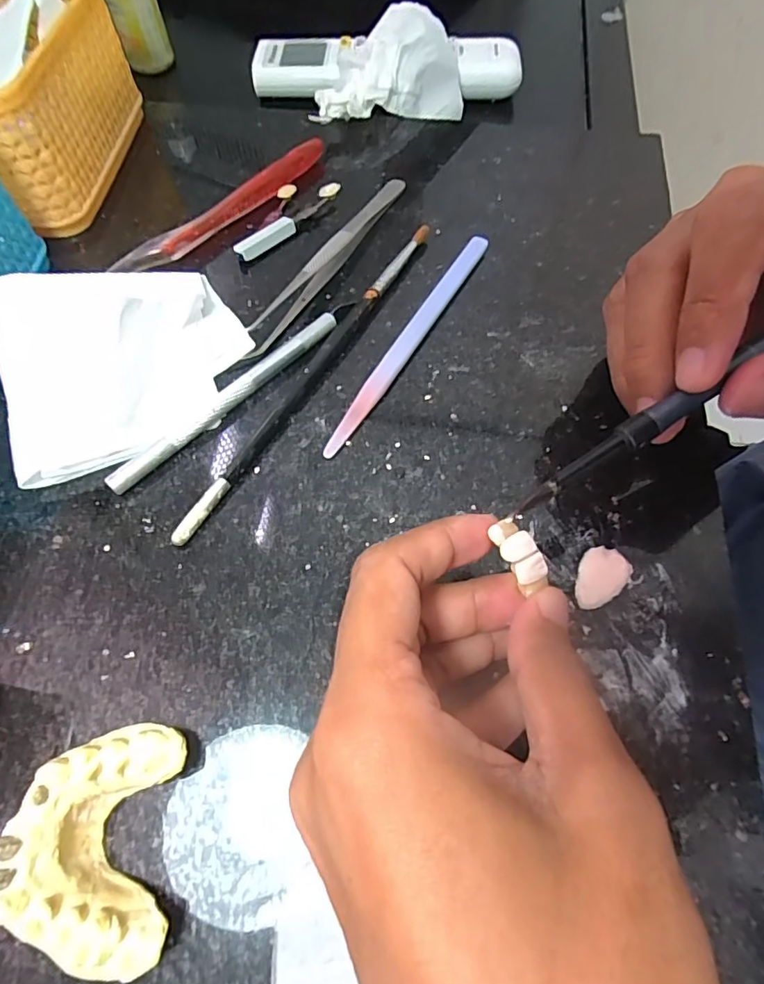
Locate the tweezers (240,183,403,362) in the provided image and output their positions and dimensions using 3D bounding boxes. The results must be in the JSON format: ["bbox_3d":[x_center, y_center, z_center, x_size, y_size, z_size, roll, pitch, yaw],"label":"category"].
[{"bbox_3d":[-0.024,-0.114,0.248,0.012,0.013,0.136,25,65,13],"label":"tweezers"}]

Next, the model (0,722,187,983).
[{"bbox_3d":[-0.075,0.092,0.138,0.037,0.026,0.054,-2,61,-1],"label":"model"}]

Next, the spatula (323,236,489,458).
[{"bbox_3d":[0.013,-0.069,0.231,0.010,0.007,0.137,27,65,14],"label":"spatula"}]

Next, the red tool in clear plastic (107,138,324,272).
[{"bbox_3d":[-0.076,-0.145,0.266,0.014,0.015,0.131,39,68,19],"label":"red tool in clear plastic"}]

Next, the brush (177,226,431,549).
[{"bbox_3d":[-0.026,-0.055,0.223,0.005,0.009,0.188,27,65,14],"label":"brush"}]

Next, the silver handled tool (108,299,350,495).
[{"bbox_3d":[-0.058,-0.043,0.215,0.007,0.007,0.124,40,69,19],"label":"silver handled tool"}]

